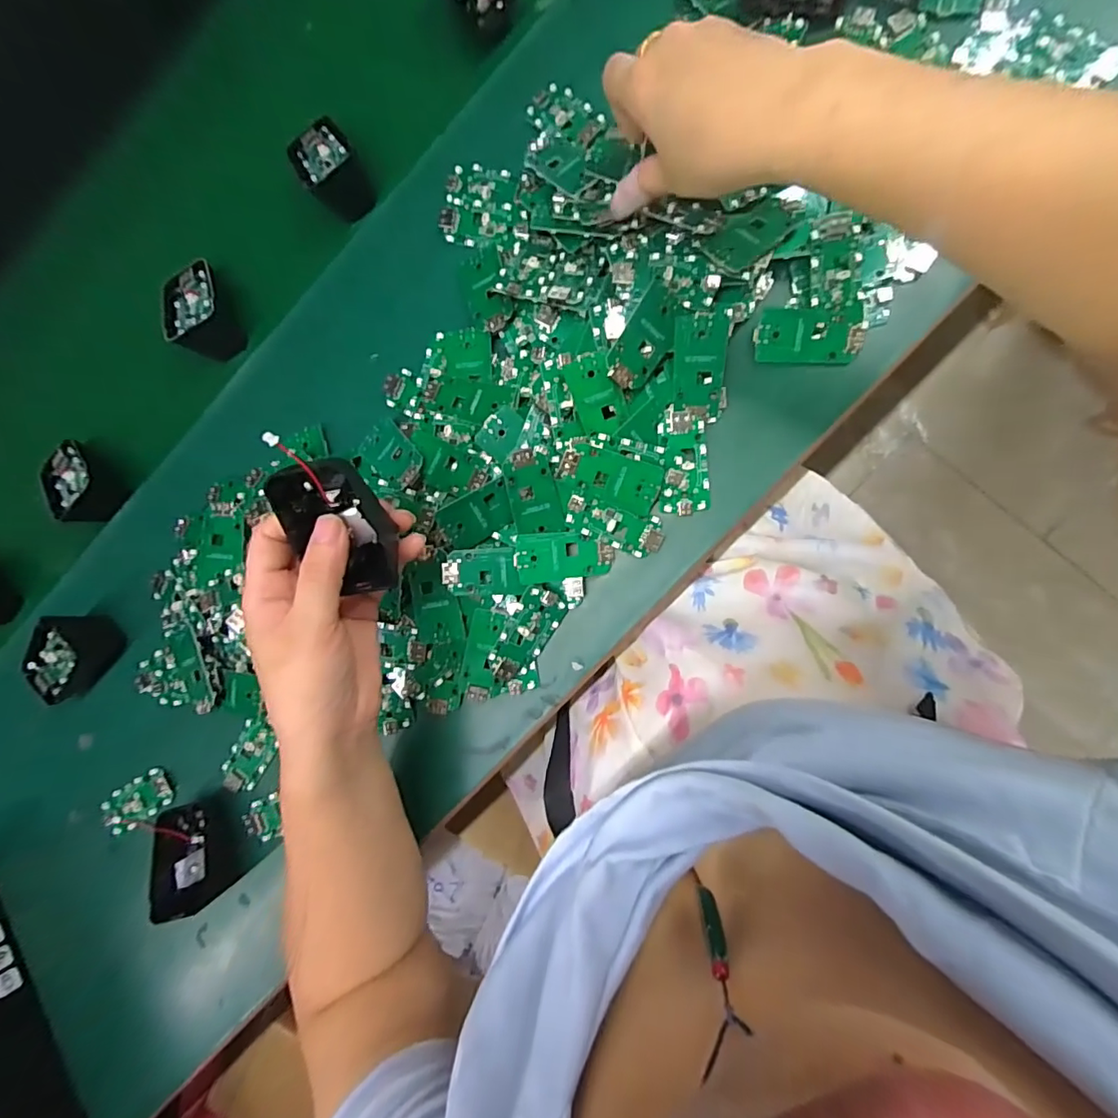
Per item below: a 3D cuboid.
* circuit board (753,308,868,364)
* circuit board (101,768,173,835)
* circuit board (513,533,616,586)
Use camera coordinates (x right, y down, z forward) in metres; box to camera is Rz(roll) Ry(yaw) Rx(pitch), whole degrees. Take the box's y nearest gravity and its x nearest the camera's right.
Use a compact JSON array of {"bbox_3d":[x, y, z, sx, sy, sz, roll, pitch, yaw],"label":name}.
[{"bbox_3d":[0.157,-0.139,0.331,0.062,0.007,0.032,5,89,9],"label":"circuit board"},{"bbox_3d":[-0.318,0.183,0.398,0.058,0.008,0.030,-32,84,6],"label":"circuit board"},{"bbox_3d":[0.004,-0.001,0.344,0.063,0.005,0.031,-1,88,-7],"label":"circuit board"}]

